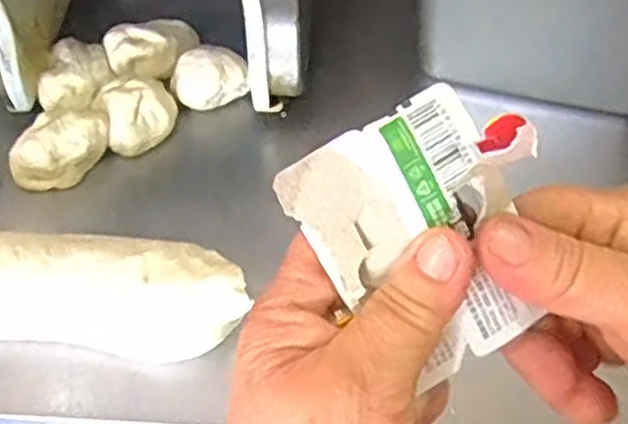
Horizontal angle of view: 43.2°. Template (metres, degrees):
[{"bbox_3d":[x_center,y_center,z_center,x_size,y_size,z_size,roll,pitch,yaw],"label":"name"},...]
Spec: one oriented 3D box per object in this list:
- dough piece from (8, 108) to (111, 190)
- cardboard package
[{"bbox_3d":[-0.217,-0.058,0.669,0.086,0.040,0.065,-35,57,-21],"label":"dough piece"},{"bbox_3d":[0.039,0.006,0.235,0.068,0.080,0.016,-34,11,-7],"label":"cardboard package"}]

